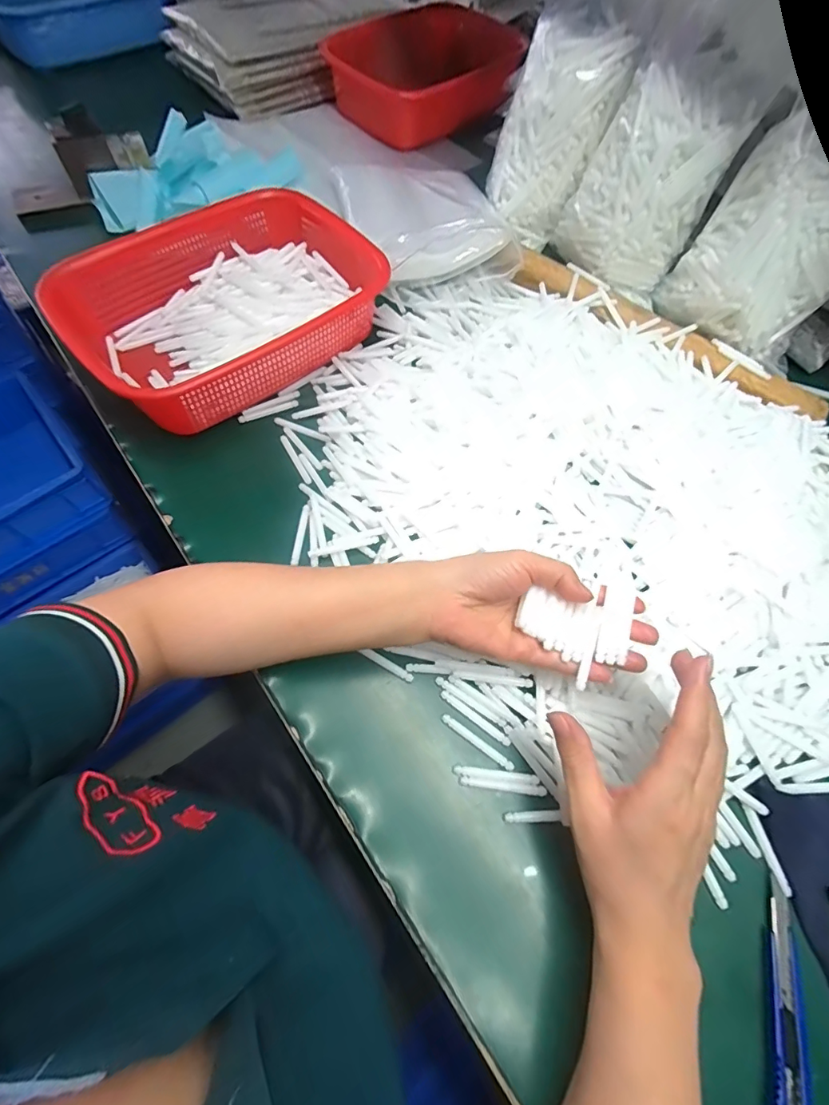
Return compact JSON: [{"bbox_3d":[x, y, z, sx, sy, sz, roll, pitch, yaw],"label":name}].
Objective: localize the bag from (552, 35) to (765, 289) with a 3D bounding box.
[{"bbox_3d":[0.229,-0.380,0.480,0.141,0.154,0.081,41,73,16],"label":"bag"}]

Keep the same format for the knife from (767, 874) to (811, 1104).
[{"bbox_3d":[0.216,0.272,0.273,0.023,0.013,0.132,17,68,7],"label":"knife"}]

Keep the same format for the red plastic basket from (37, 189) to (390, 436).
[{"bbox_3d":[-0.177,-0.250,0.465,0.290,0.069,0.206,-38,72,-14],"label":"red plastic basket"}]

